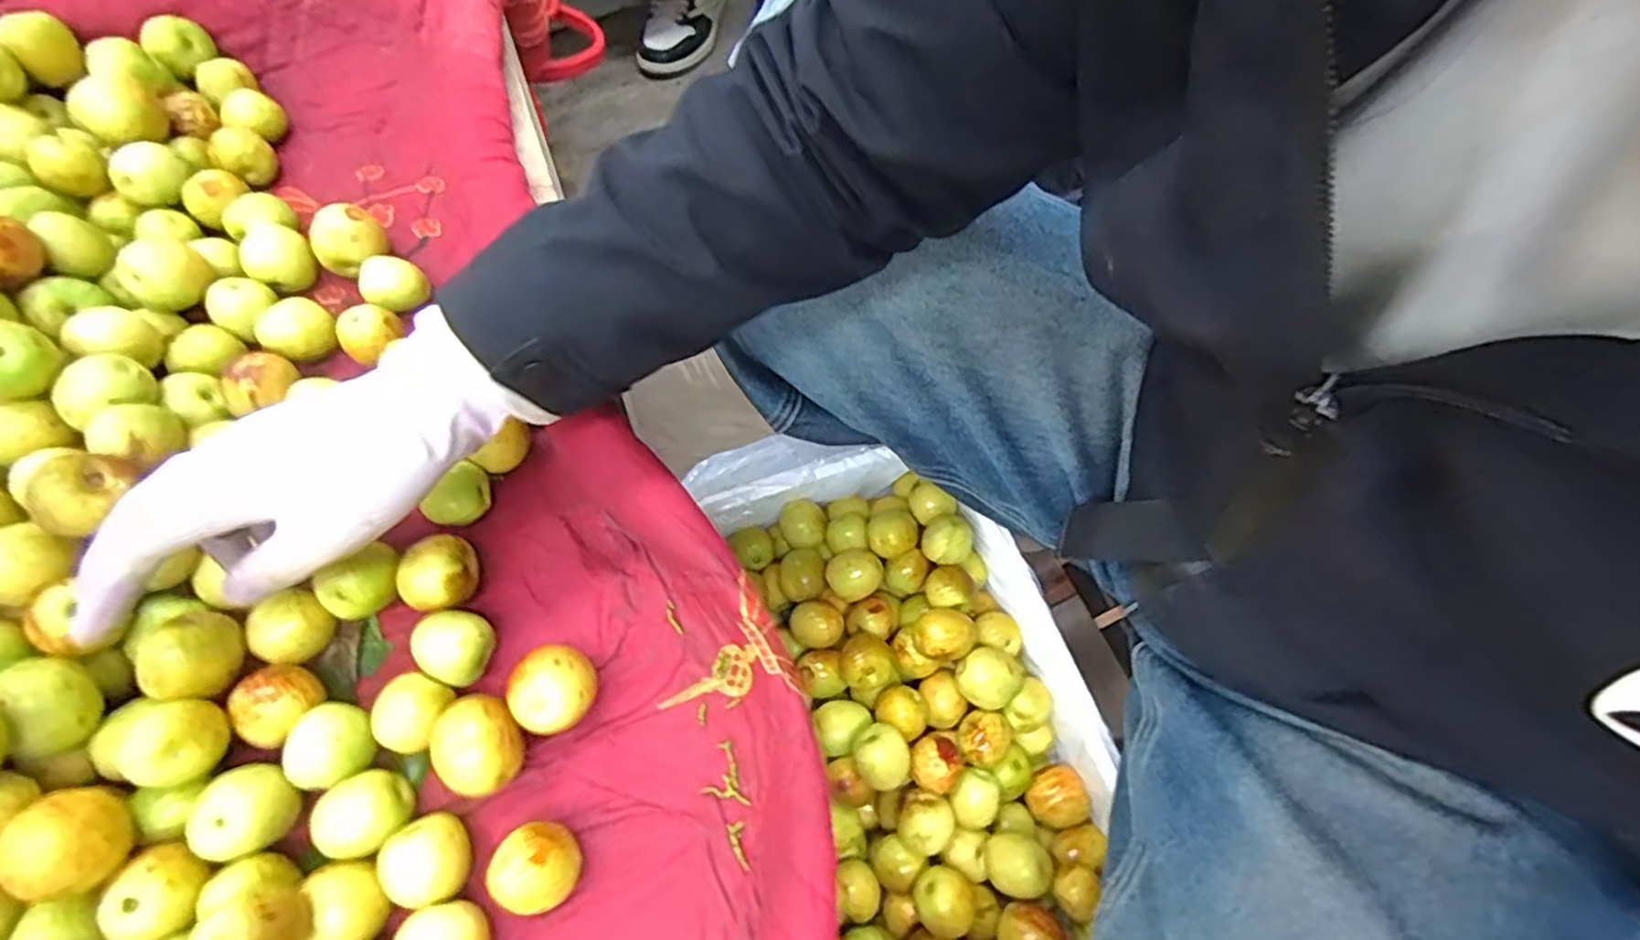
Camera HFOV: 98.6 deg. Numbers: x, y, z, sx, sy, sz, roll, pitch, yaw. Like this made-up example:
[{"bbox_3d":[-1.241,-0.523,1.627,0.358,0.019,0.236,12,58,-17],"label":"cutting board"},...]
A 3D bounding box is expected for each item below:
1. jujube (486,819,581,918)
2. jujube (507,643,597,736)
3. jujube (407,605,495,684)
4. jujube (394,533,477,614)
[{"bbox_3d":[-0.124,0.175,0.312,0.035,0.031,0.034,0,65,-1],"label":"jujube"},{"bbox_3d":[-0.125,0.106,0.340,0.037,0.034,0.040,-6,66,-3],"label":"jujube"},{"bbox_3d":[-0.181,0.089,0.353,0.037,0.027,0.034,0,65,-1],"label":"jujube"},{"bbox_3d":[-0.192,0.055,0.363,0.030,0.037,0.037,37,70,15],"label":"jujube"}]

